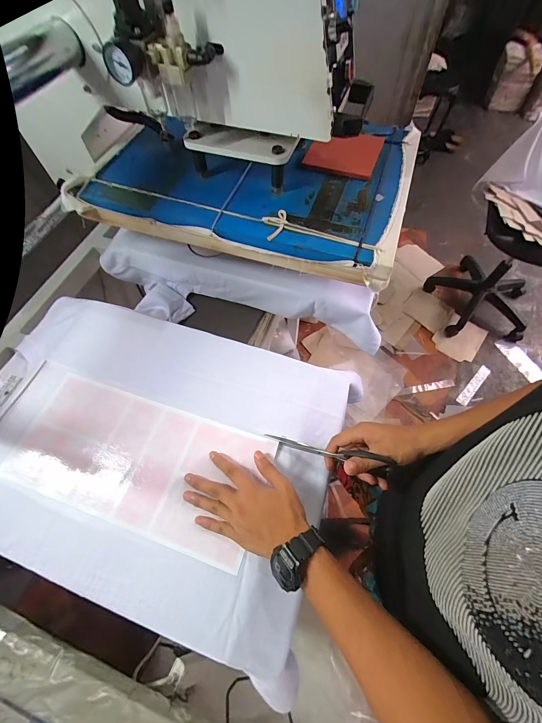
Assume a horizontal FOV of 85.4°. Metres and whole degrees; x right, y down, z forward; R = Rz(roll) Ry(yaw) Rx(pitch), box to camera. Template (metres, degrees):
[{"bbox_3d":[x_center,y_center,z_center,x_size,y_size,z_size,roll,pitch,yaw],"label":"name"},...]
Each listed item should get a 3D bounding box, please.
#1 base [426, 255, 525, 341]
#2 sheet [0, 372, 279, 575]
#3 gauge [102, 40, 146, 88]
[{"bbox_3d":[1.110,-0.362,1.520,0.517,0.226,0.524,37,69,20],"label":"base"},{"bbox_3d":[-0.197,0.144,0.441,0.369,0.005,0.171,16,64,10],"label":"sheet"},{"bbox_3d":[-0.192,-0.393,0.384,0.039,0.038,0.033,22,65,13],"label":"gauge"}]

